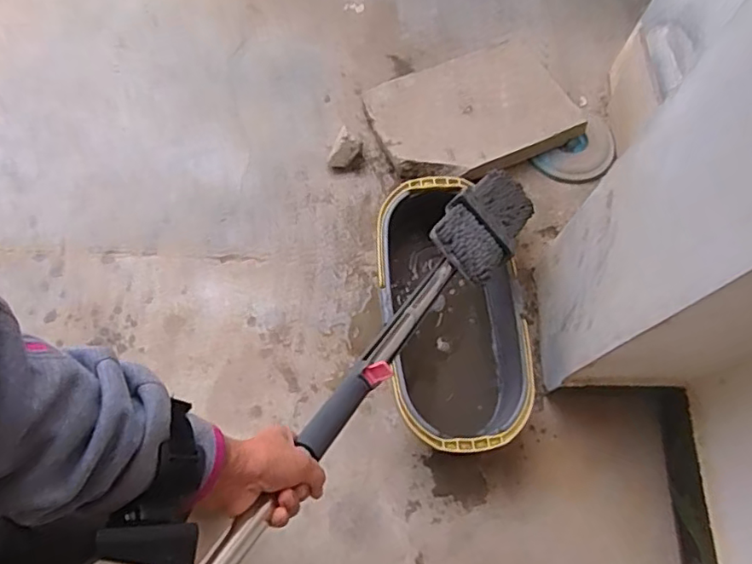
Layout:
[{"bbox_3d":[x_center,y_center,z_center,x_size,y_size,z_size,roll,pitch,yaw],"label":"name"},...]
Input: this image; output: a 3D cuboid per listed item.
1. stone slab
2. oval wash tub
[{"bbox_3d":[0.239,-0.430,1.452,0.474,0.046,0.355,-21,58,-3],"label":"stone slab"},{"bbox_3d":[0.147,0.064,1.179,0.254,0.190,0.537,-5,69,-6],"label":"oval wash tub"}]

